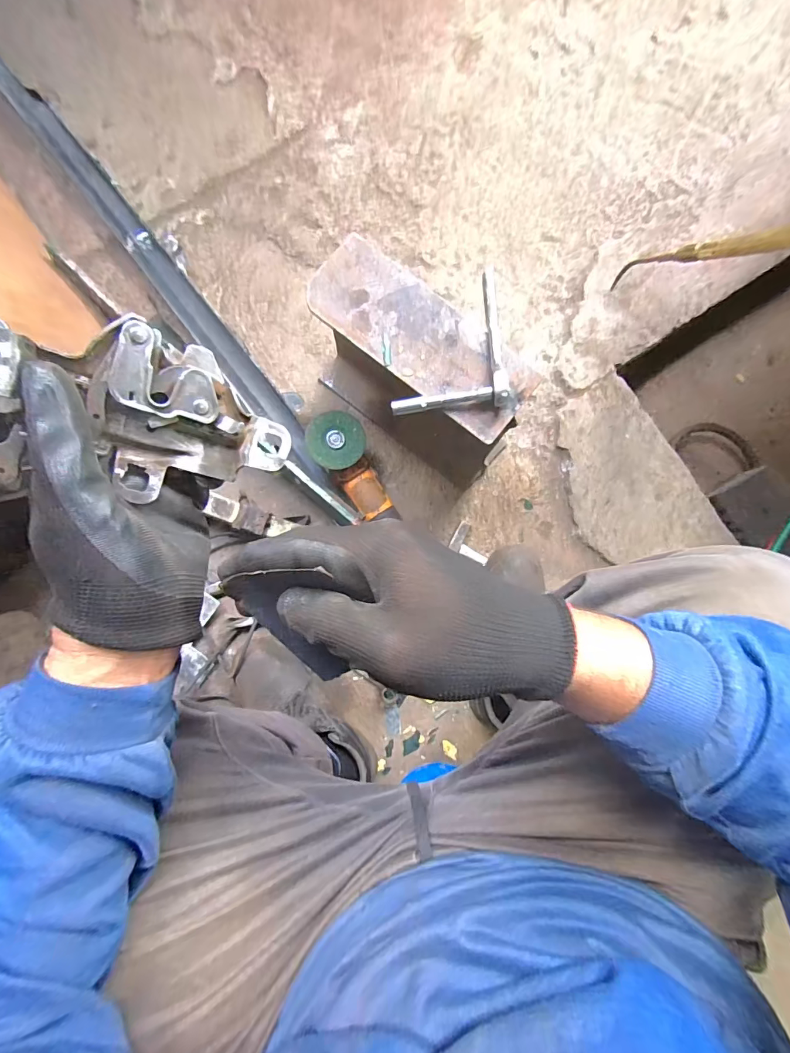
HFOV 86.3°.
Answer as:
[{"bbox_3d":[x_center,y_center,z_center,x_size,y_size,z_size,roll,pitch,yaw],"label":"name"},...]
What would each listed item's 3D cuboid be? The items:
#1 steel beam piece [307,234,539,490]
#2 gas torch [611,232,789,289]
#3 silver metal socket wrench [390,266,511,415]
[{"bbox_3d":[0.037,-0.231,0.674,0.338,0.246,0.128,36,85,3],"label":"steel beam piece"},{"bbox_3d":[0.520,-0.433,0.648,0.065,0.400,0.050,-43,123,-4],"label":"gas torch"},{"bbox_3d":[0.067,-0.246,0.540,0.157,0.037,0.195,-5,84,-2],"label":"silver metal socket wrench"}]

